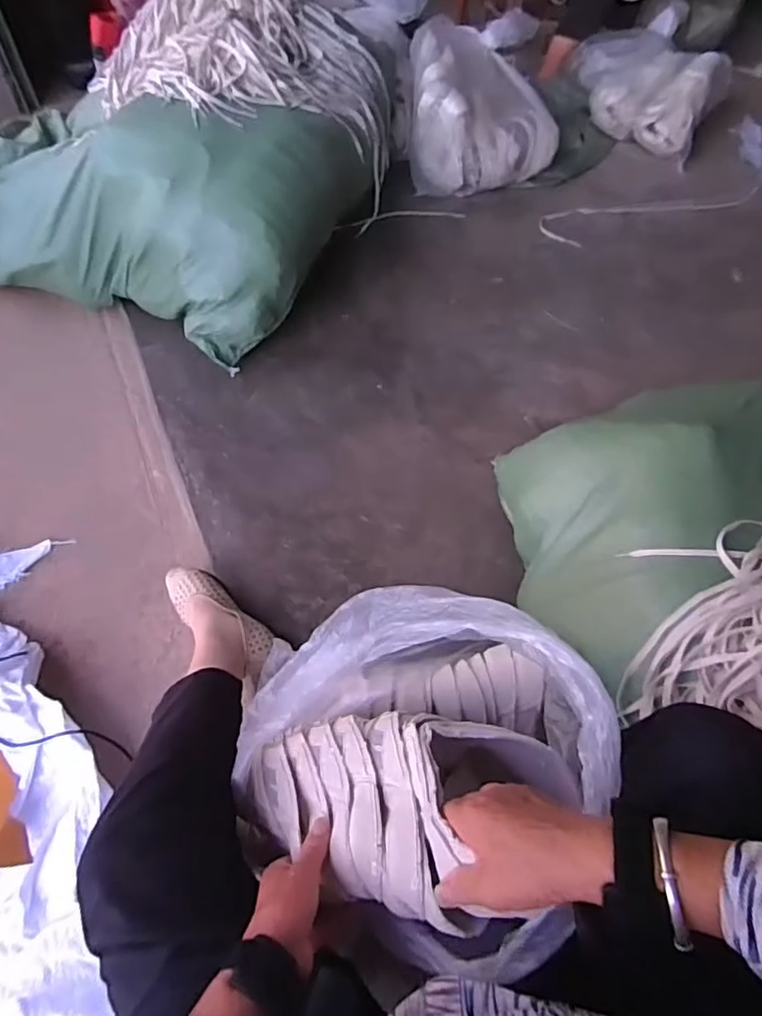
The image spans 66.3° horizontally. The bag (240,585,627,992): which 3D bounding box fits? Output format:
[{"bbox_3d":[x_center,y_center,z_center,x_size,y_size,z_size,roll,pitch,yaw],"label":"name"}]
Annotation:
[{"bbox_3d":[0.017,0.216,0.576,0.320,0.257,0.299,26,60,16],"label":"bag"}]

